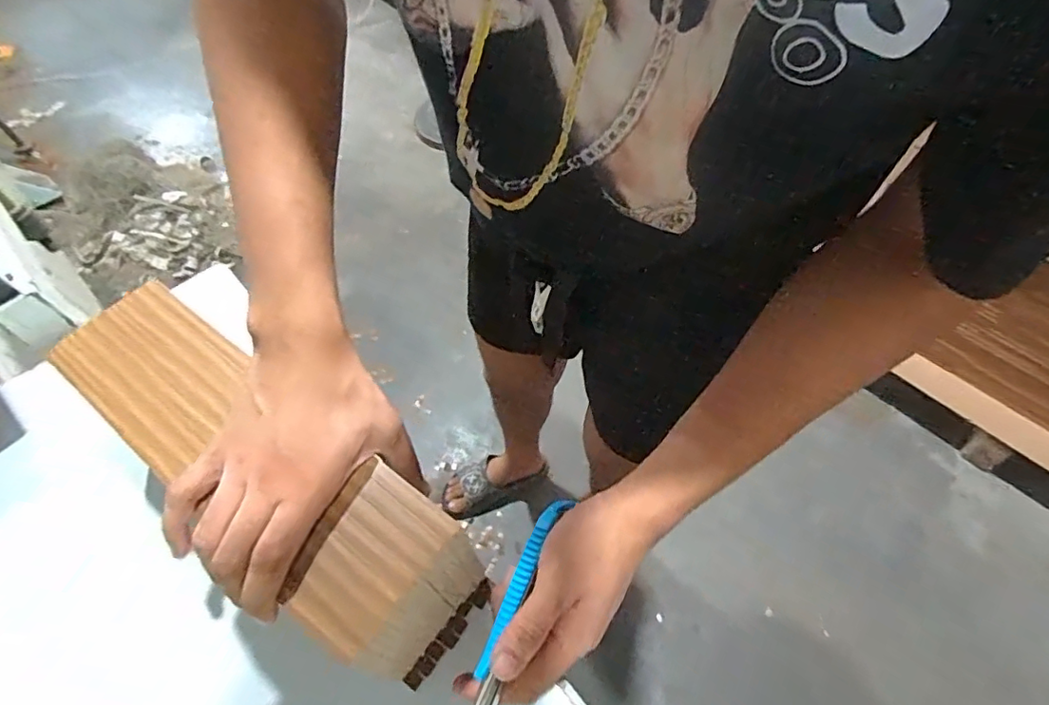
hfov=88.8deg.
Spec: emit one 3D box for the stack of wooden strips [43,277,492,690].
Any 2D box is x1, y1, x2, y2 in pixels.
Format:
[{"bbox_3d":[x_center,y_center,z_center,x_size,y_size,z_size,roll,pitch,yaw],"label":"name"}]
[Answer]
[{"bbox_3d":[-0.188,0.068,0.367,0.373,0.022,0.104,31,63,17],"label":"stack of wooden strips"}]

